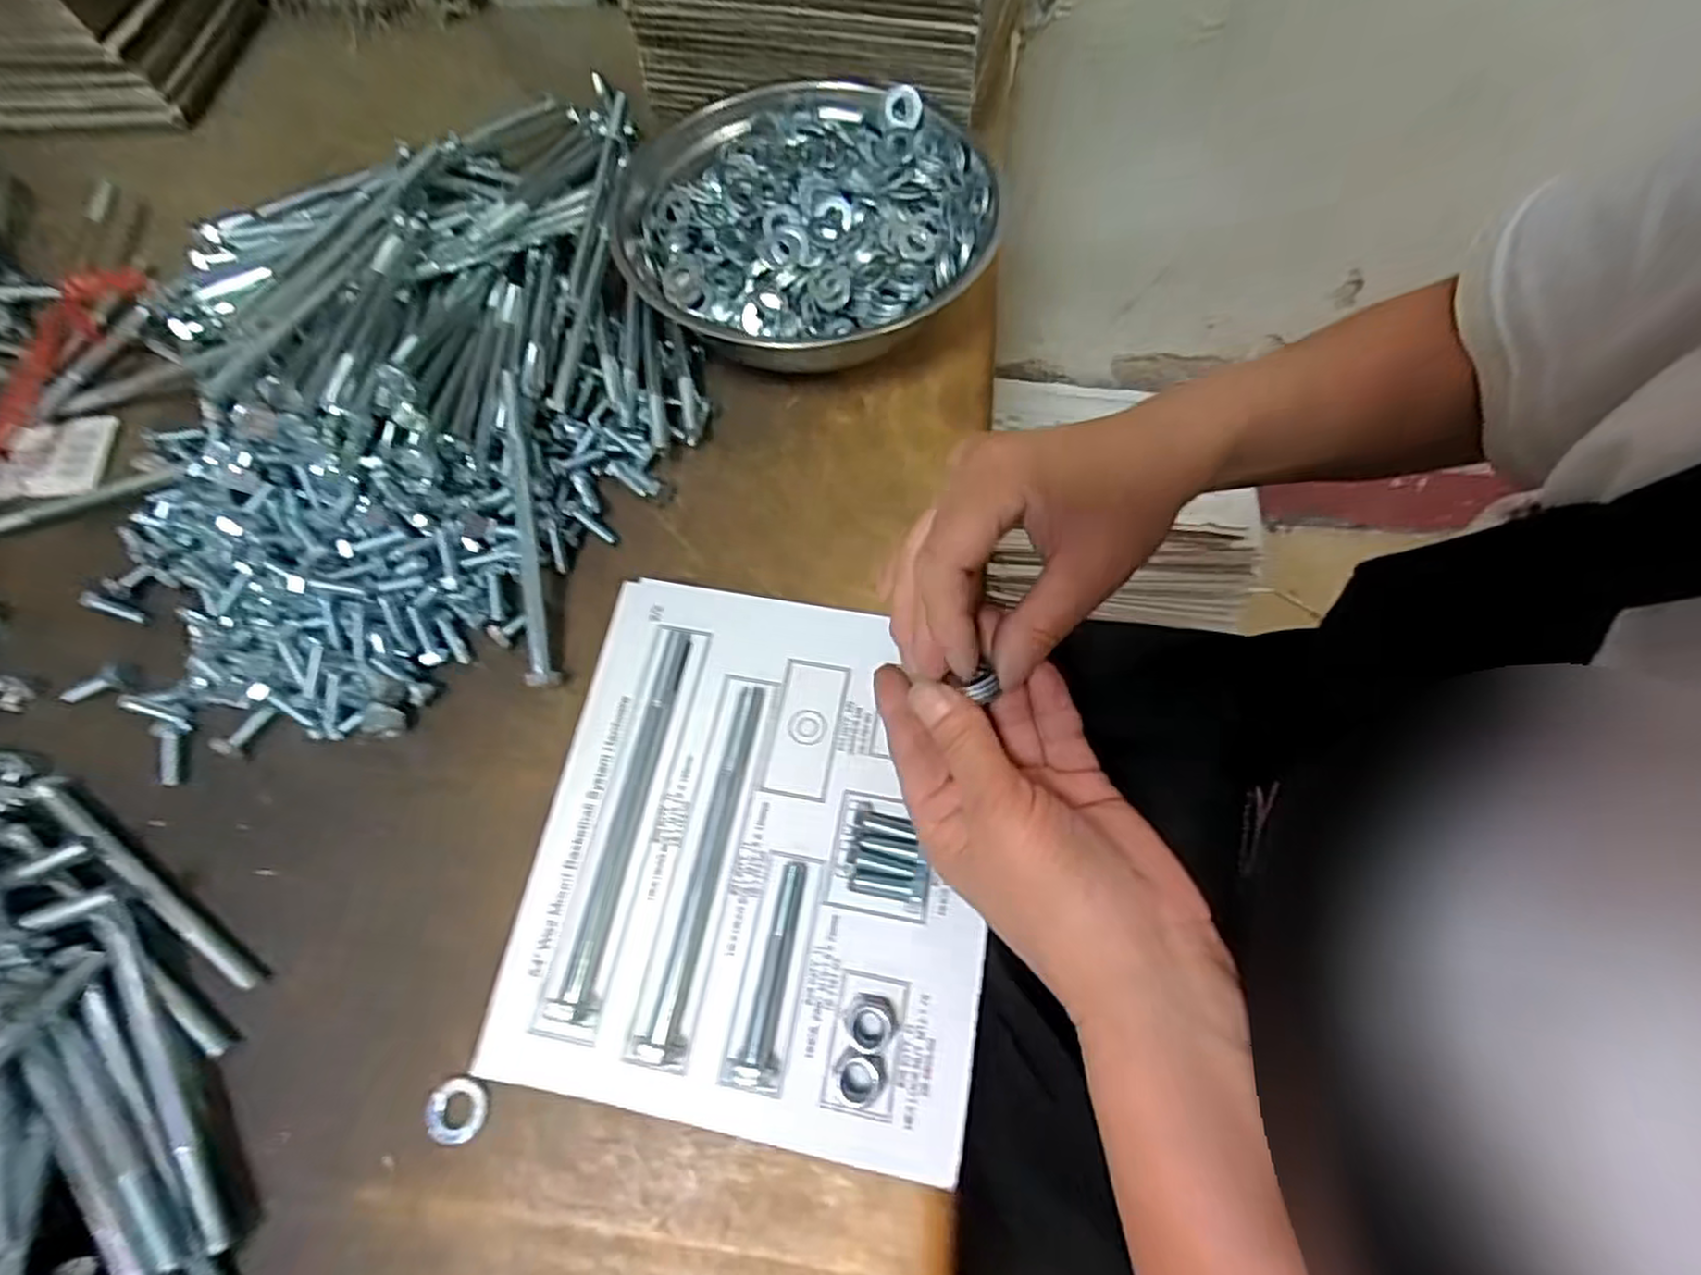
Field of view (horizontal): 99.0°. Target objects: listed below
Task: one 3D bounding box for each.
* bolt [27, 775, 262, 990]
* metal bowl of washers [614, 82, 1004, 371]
[{"bbox_3d":[-0.322,0.109,0.328,0.156,0.015,0.012,31,72,14],"label":"bolt"},{"bbox_3d":[-0.024,-0.241,0.439,0.214,0.060,0.222,-1,67,2],"label":"metal bowl of washers"}]

